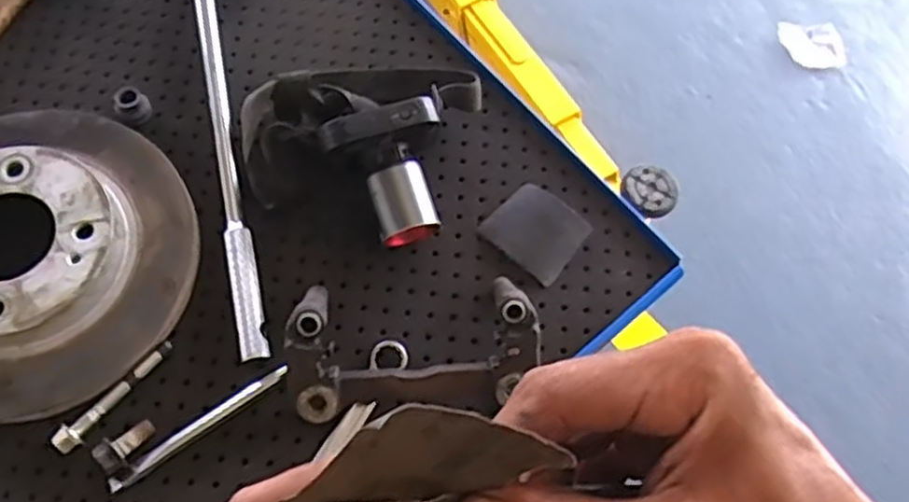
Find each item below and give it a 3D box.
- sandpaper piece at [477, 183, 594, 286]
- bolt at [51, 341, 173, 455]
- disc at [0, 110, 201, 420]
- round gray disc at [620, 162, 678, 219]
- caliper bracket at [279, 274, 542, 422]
[{"bbox_3d":[0.062,-0.017,0.544,0.065,0.015,0.060,39,71,12],"label":"sandpaper piece"},{"bbox_3d":[-0.220,0.094,0.477,0.014,0.015,0.090,39,71,13],"label":"bolt"},{"bbox_3d":[-0.298,-0.003,0.500,0.232,0.039,0.215,1,67,-3],"label":"disc"},{"bbox_3d":[0.401,-0.127,1.487,0.116,0.043,0.101,30,69,9],"label":"round gray disc"},{"bbox_3d":[-0.026,0.063,0.481,0.166,0.052,0.092,-7,68,-6],"label":"caliper bracket"}]

